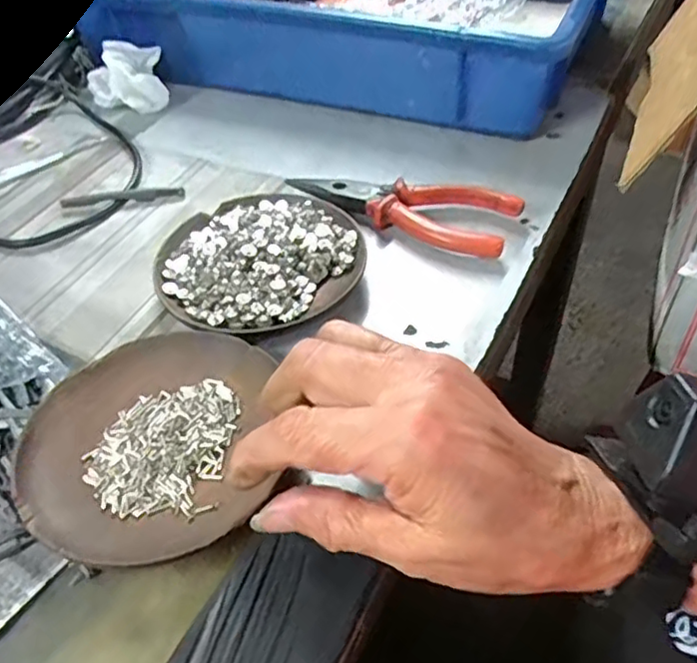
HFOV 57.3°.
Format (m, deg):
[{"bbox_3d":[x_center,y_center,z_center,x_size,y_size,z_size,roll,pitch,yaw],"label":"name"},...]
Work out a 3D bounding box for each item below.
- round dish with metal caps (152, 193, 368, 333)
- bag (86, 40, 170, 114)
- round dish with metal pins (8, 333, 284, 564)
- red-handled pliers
[{"bbox_3d":[-0.050,-0.041,0.355,0.108,0.021,0.114,-3,45,3],"label":"round dish with metal caps"},{"bbox_3d":[-0.175,-0.199,0.506,0.060,0.046,0.067,-17,46,-11],"label":"bag"},{"bbox_3d":[-0.085,0.046,0.270,0.101,0.011,0.109,-3,45,3],"label":"round dish with metal pins"},{"bbox_3d":[0.031,-0.077,0.389,0.137,0.016,0.047,17,49,21],"label":"red-handled pliers"}]

